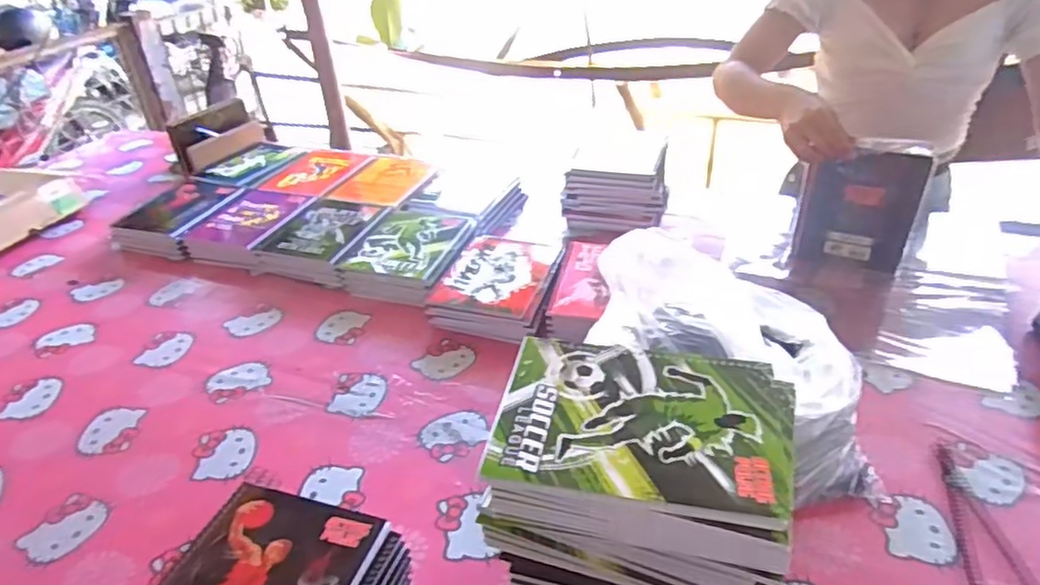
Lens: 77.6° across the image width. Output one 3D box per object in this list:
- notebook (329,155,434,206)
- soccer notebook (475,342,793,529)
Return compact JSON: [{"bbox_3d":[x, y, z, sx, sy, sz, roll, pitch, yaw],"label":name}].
[{"bbox_3d":[-0.263,-0.219,1.270,0.144,0.012,0.175,12,43,16],"label":"notebook"},{"bbox_3d":[0.088,0.090,0.469,0.203,0.008,0.147,6,38,14],"label":"soccer notebook"}]

